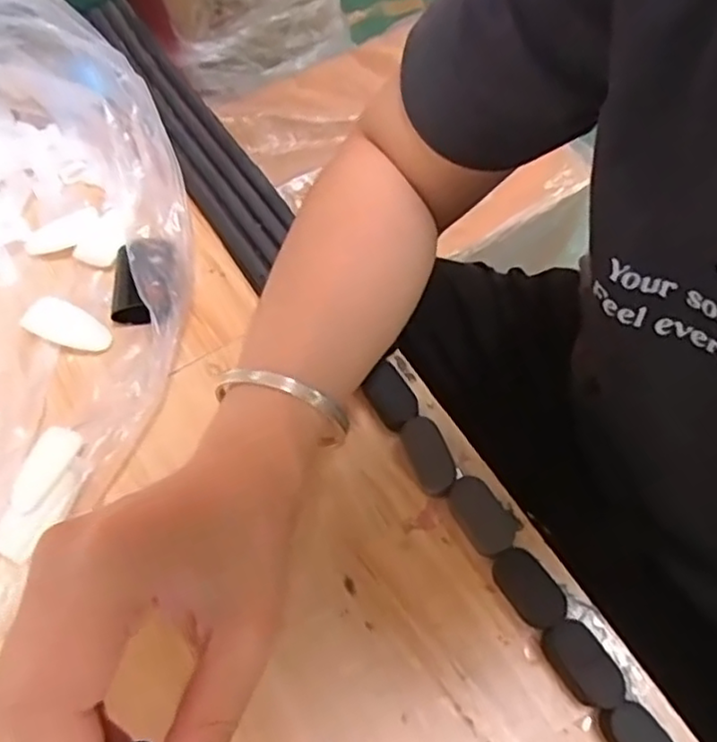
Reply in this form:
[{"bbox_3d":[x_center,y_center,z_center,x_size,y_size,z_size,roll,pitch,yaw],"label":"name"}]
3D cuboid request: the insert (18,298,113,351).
[{"bbox_3d":[-0.158,-0.025,0.362,0.047,0.008,0.022,21,65,-5],"label":"insert"}]

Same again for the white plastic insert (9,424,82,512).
[{"bbox_3d":[-0.153,0.046,0.323,0.019,0.004,0.044,22,66,12],"label":"white plastic insert"}]

